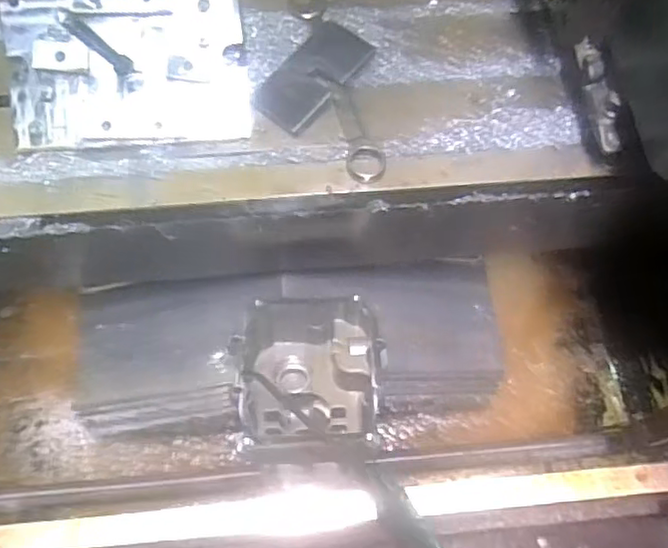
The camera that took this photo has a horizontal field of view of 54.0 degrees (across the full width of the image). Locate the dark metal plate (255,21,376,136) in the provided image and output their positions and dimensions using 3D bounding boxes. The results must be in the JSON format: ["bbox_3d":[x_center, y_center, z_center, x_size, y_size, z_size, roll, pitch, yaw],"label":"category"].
[{"bbox_3d":[-0.027,-0.250,0.826,0.079,0.006,0.157,37,76,11],"label":"dark metal plate"}]

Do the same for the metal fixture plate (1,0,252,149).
[{"bbox_3d":[-0.245,-0.250,0.784,0.277,0.024,0.185,-6,98,-5],"label":"metal fixture plate"}]

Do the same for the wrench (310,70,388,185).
[{"bbox_3d":[0.020,-0.187,0.807,0.047,0.025,0.163,-17,68,-9],"label":"wrench"}]

